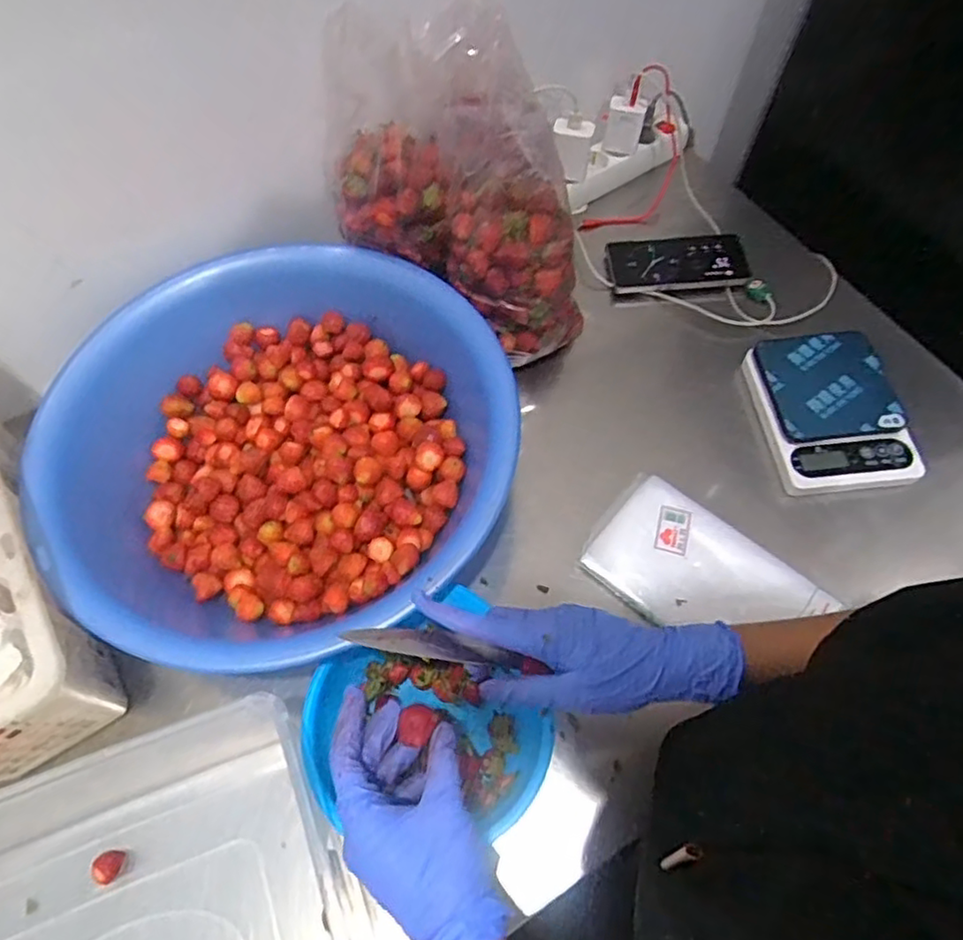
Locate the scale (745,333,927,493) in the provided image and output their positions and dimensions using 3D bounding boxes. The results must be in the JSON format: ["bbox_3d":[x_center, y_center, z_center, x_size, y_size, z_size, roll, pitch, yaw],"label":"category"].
[{"bbox_3d":[0.363,-0.065,0.672,0.140,0.030,0.181,-8,62,-3],"label":"scale"}]

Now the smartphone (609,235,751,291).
[{"bbox_3d":[0.237,-0.254,0.778,0.162,0.017,0.072,-4,62,-1],"label":"smartphone"}]

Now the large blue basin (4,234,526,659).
[{"bbox_3d":[-0.180,-0.035,0.616,0.398,0.121,0.352,-17,63,-8],"label":"large blue basin"}]

